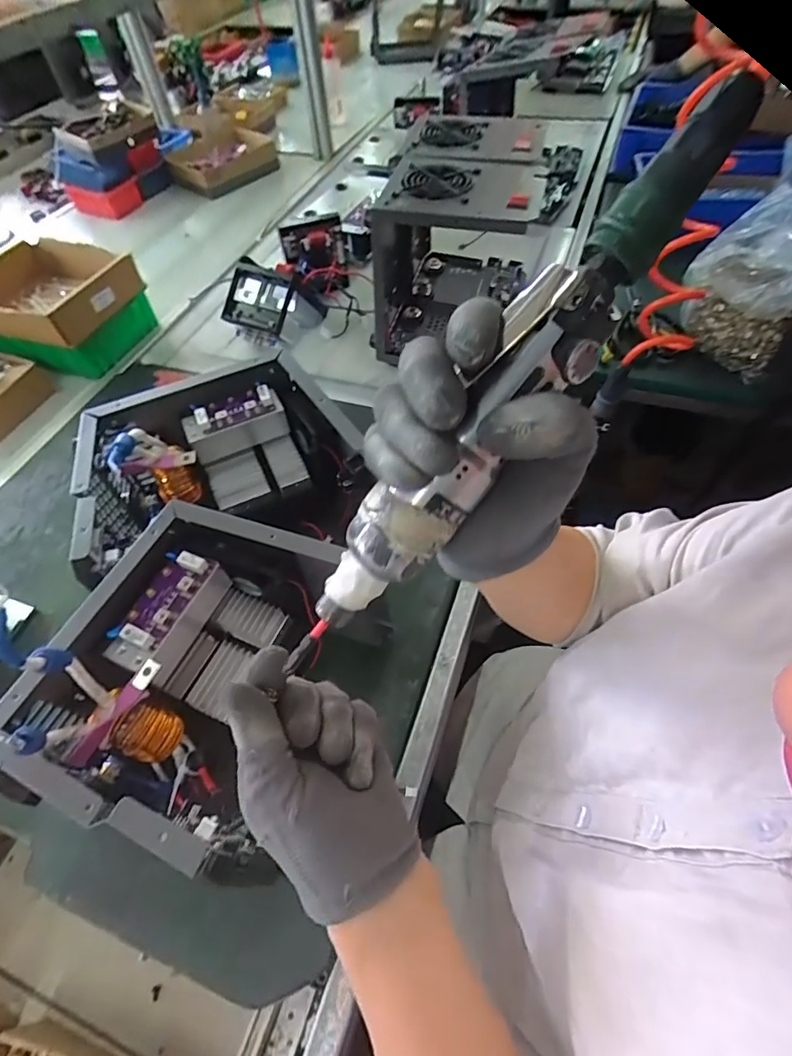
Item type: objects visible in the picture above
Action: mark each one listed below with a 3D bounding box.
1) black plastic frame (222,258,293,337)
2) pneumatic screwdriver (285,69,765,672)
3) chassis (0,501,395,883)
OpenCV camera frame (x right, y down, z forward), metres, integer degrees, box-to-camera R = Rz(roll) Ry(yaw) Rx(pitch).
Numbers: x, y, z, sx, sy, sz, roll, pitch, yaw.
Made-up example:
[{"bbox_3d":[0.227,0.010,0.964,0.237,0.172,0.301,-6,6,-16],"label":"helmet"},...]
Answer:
[{"bbox_3d":[-0.207,-0.344,0.737,0.105,0.019,0.091,23,103,15],"label":"black plastic frame"},{"bbox_3d":[0.041,-0.046,0.204,0.037,0.032,0.282,45,105,28],"label":"pneumatic screwdriver"},{"bbox_3d":[-0.152,0.119,0.399,0.172,0.153,0.210,15,57,13],"label":"chassis"}]

